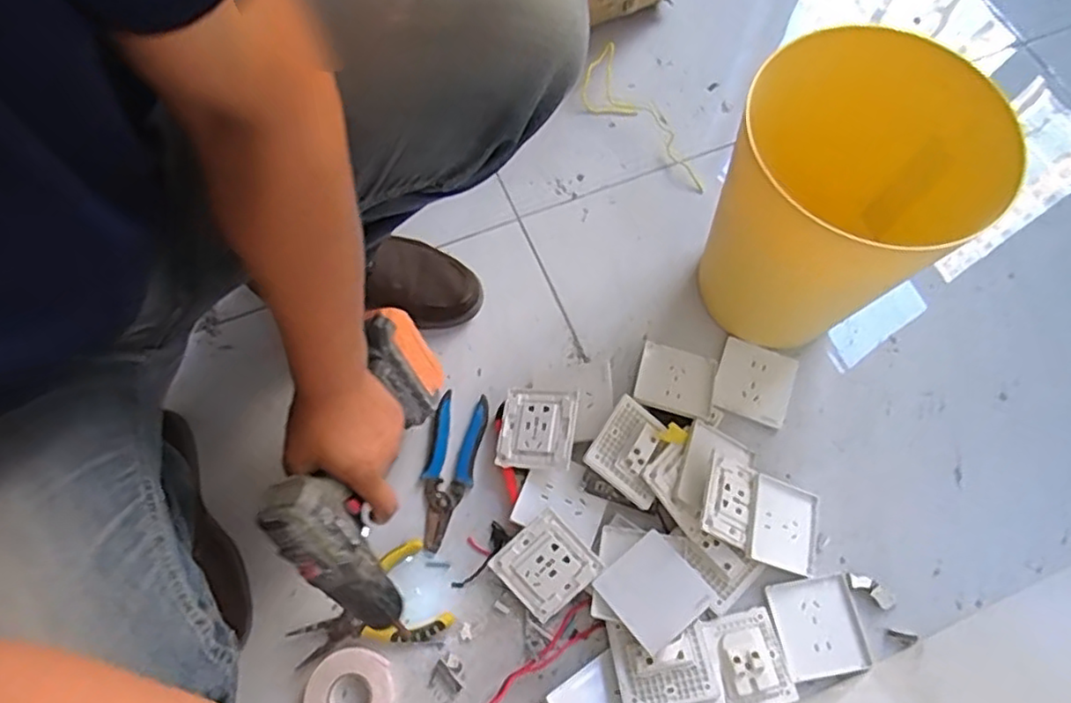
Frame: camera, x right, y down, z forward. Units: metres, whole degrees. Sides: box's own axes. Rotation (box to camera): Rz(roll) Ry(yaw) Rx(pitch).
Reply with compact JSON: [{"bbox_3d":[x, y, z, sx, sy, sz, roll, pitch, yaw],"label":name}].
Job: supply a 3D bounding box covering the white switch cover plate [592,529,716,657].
[{"bbox_3d":[0.113,0.230,0.626,0.084,0.007,0.087,-37,54,-13],"label":"white switch cover plate"}]

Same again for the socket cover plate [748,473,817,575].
[{"bbox_3d":[0.254,0.179,0.669,0.087,0.009,0.086,23,68,-20],"label":"socket cover plate"}]

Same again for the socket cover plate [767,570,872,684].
[{"bbox_3d":[0.285,0.276,0.654,0.085,0.009,0.092,-10,68,-5],"label":"socket cover plate"}]

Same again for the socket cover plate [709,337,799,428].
[{"bbox_3d":[0.250,0.035,0.744,0.082,0.012,0.086,20,69,7],"label":"socket cover plate"}]

